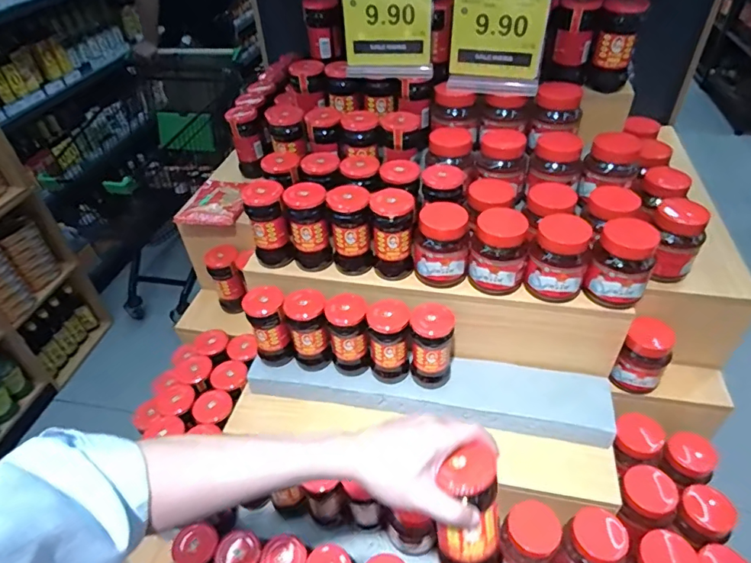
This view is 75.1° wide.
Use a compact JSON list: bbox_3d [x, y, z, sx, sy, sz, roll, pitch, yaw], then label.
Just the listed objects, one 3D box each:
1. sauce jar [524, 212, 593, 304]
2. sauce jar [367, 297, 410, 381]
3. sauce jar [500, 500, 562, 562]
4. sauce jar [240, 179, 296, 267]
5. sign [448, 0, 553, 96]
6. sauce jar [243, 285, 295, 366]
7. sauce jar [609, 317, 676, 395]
[{"bbox_3d":[0.270,-0.031,0.724,0.078,0.116,0.070,14,45,19],"label":"sauce jar"},{"bbox_3d":[0.023,0.099,0.799,0.064,0.142,0.066,-2,42,2],"label":"sauce jar"},{"bbox_3d":[0.227,0.391,0.731,0.077,0.091,0.084,-2,42,2],"label":"sauce jar"},{"bbox_3d":[-0.177,-0.097,0.814,0.062,0.146,0.070,-10,42,-7],"label":"sauce jar"},{"bbox_3d":[0.196,-0.415,0.771,0.147,0.226,0.015,9,46,13],"label":"sign"},{"bbox_3d":[-0.179,0.078,0.832,0.060,0.132,0.061,-2,42,2],"label":"sauce jar"},{"bbox_3d":[0.446,0.132,0.816,0.069,0.121,0.070,-2,42,2],"label":"sauce jar"}]

